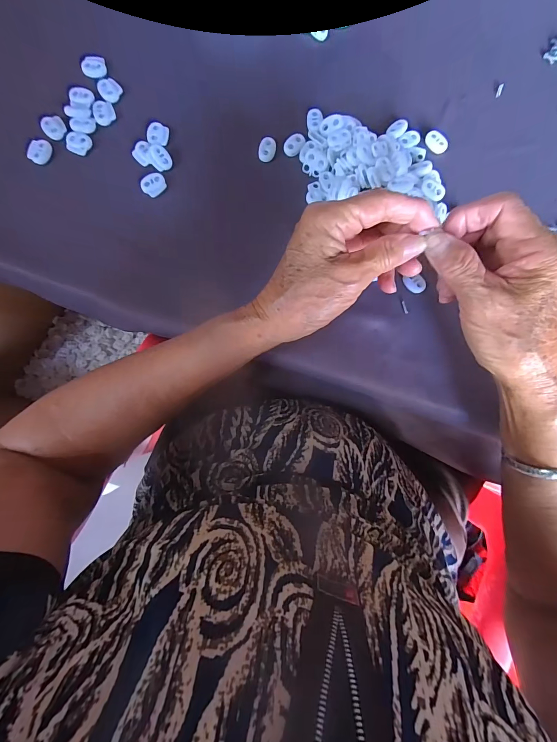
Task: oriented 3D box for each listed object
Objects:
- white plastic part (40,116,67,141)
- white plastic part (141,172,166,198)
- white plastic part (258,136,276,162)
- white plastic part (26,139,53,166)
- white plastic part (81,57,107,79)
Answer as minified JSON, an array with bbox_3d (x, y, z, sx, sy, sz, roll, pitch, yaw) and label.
[{"bbox_3d":[-0.209,-0.227,0.305,0.020,0.004,0.023,-41,87,-4],"label":"white plastic part"},{"bbox_3d":[-0.116,-0.173,0.306,0.022,0.005,0.018,-25,86,-3],"label":"white plastic part"},{"bbox_3d":[-0.010,-0.209,0.312,0.015,0.005,0.021,7,85,-1],"label":"white plastic part"},{"bbox_3d":[-0.221,-0.203,0.306,0.016,0.007,0.022,8,85,-1],"label":"white plastic part"},{"bbox_3d":[-0.174,-0.287,0.312,0.022,0.005,0.020,0,85,-1],"label":"white plastic part"}]

